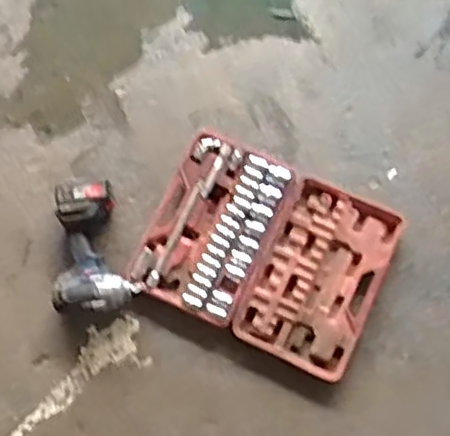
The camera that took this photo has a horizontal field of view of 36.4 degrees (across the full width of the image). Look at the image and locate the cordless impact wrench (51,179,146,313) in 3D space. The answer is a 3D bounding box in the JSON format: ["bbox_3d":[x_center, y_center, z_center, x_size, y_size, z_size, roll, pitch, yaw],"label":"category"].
[{"bbox_3d":[-0.290,0.054,1.416,0.171,0.079,0.282,-19,79,-5],"label":"cordless impact wrench"}]

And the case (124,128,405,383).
[{"bbox_3d":[0.085,0.067,1.438,0.485,0.038,0.372,26,79,5],"label":"case"}]

